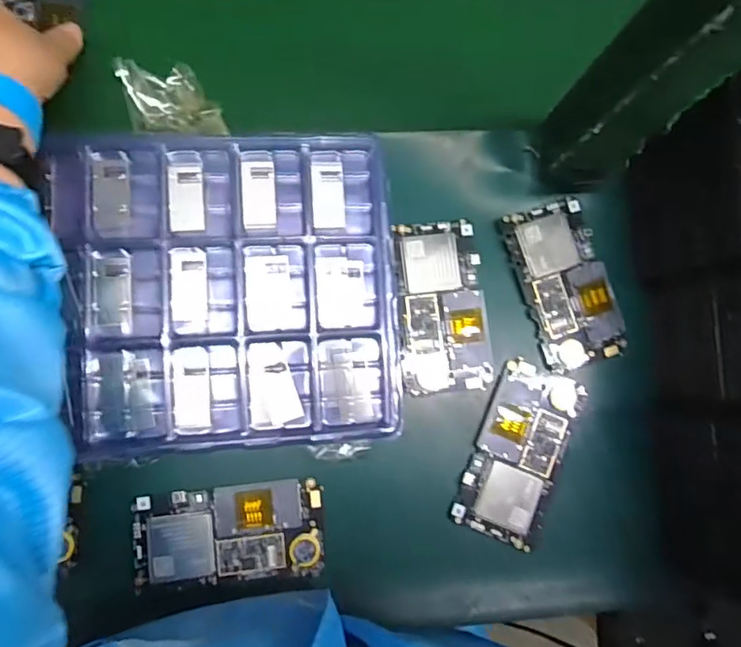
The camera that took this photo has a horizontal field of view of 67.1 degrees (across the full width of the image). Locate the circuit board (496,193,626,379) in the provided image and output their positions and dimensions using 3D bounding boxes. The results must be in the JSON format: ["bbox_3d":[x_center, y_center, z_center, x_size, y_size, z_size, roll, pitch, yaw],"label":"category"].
[{"bbox_3d":[0.147,-0.030,0.422,0.067,0.010,0.124,-20,85,-9],"label":"circuit board"}]

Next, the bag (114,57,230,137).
[{"bbox_3d":[-0.139,-0.156,0.388,0.075,0.023,0.045,5,81,-6],"label":"bag"}]

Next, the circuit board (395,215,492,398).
[{"bbox_3d":[0.053,-0.012,0.411,0.064,0.006,0.123,-4,82,-7],"label":"circuit board"}]

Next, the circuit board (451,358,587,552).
[{"bbox_3d":[0.108,0.094,0.407,0.062,0.011,0.124,23,80,-3],"label":"circuit board"}]

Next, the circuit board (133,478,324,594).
[{"bbox_3d":[-0.094,0.142,0.378,0.122,0.006,0.063,-3,82,-7],"label":"circuit board"}]

